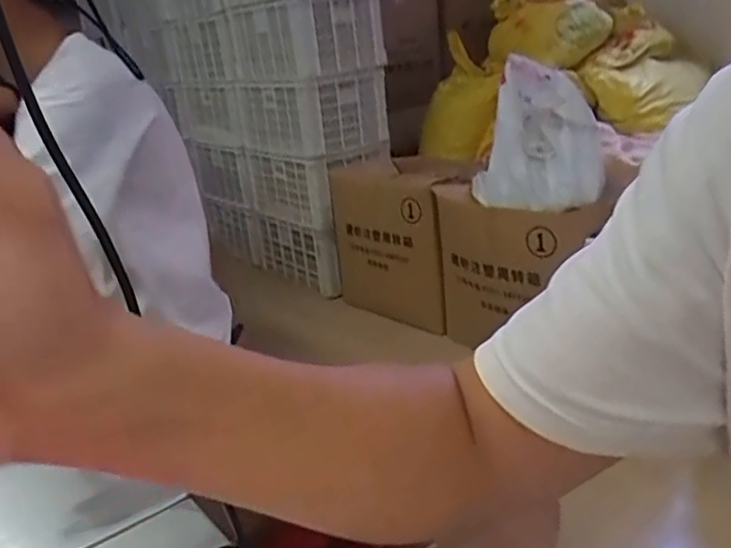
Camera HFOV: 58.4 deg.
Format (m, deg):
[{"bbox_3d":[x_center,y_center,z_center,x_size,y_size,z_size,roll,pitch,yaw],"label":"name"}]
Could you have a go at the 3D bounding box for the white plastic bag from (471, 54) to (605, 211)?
[{"bbox_3d":[0.483,-0.394,1.821,0.347,0.378,0.238,2,22,16],"label":"white plastic bag"}]

